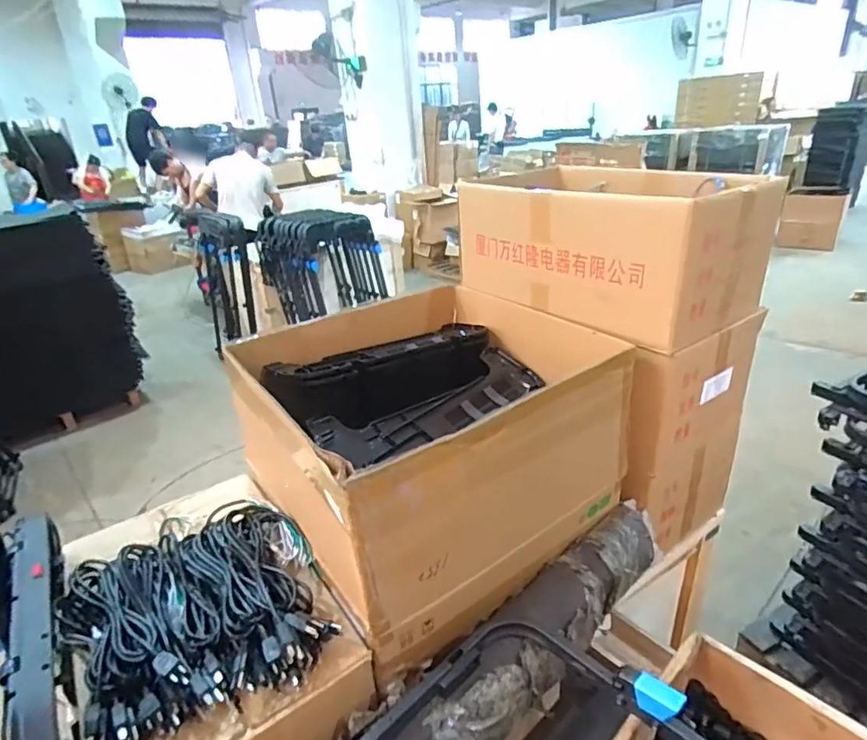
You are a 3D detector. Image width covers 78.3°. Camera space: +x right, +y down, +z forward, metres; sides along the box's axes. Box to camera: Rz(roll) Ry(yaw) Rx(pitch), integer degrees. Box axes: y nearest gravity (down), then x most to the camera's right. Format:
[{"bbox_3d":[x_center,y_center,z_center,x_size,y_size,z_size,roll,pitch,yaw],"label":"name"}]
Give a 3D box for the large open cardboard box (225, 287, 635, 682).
[{"bbox_3d":[-0.013,0.103,1.024,0.582,0.317,0.557,-21,31,-30],"label":"large open cardboard box"}]

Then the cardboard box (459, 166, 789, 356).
[{"bbox_3d":[0.364,-0.274,1.121,0.372,0.233,0.543,-22,31,-31],"label":"cardboard box"}]

